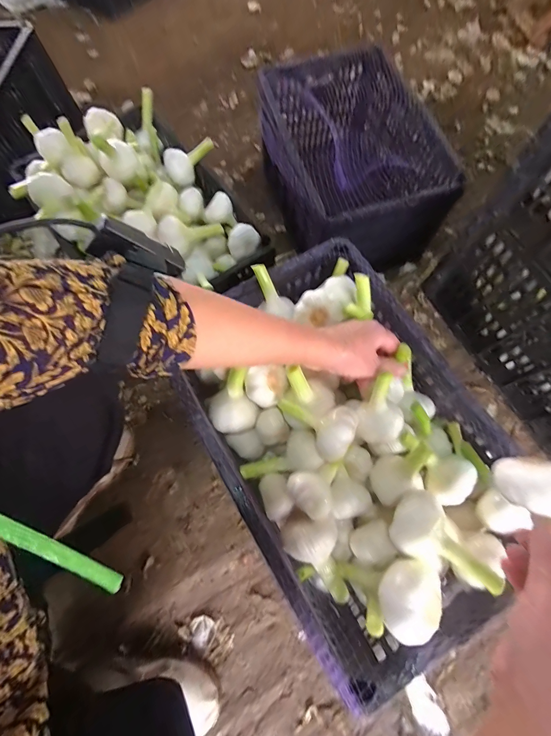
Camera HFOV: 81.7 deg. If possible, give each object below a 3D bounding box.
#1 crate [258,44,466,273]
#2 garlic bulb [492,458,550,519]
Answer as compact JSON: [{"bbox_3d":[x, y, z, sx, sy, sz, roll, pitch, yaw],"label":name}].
[{"bbox_3d":[0.171,-0.464,0.755,0.315,0.225,0.440,-17,72,-4],"label":"crate"},{"bbox_3d":[0.201,0.089,0.237,0.052,0.038,0.038,20,71,8],"label":"garlic bulb"}]

